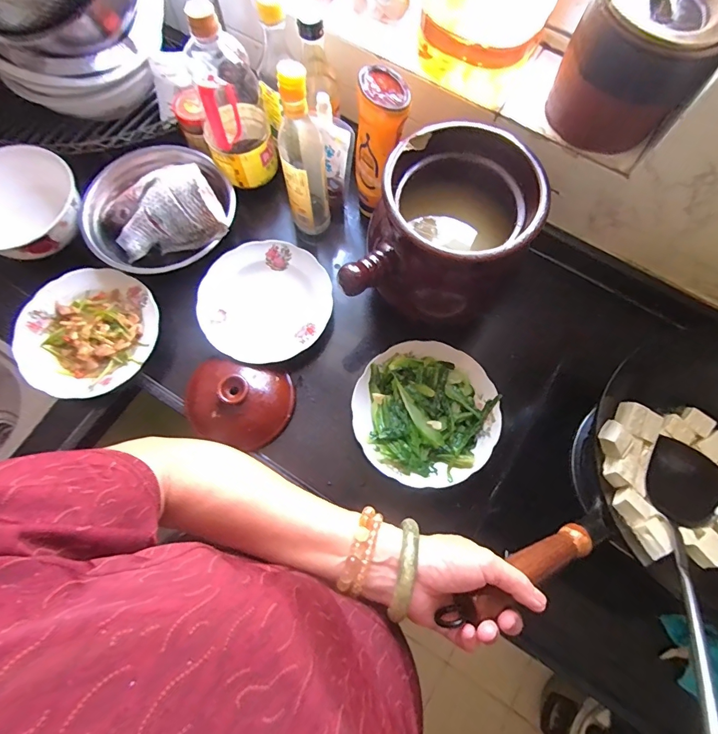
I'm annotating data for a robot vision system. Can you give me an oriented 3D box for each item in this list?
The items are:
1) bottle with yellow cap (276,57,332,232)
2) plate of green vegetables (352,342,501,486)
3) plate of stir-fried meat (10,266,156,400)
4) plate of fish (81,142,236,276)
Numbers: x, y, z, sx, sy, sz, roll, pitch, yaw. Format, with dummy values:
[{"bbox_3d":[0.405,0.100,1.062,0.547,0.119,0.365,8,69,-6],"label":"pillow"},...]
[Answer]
[{"bbox_3d":[-0.078,-0.292,0.583,0.060,0.258,0.074,-6,74,-2],"label":"bottle with yellow cap"},{"bbox_3d":[0.092,0.064,0.584,0.191,0.051,0.192,0,74,0],"label":"plate of green vegetables"},{"bbox_3d":[-0.394,-0.050,0.608,0.192,0.026,0.188,16,74,5],"label":"plate of stir-fried meat"},{"bbox_3d":[-0.311,-0.252,0.632,0.216,0.063,0.225,0,74,0],"label":"plate of fish"}]

